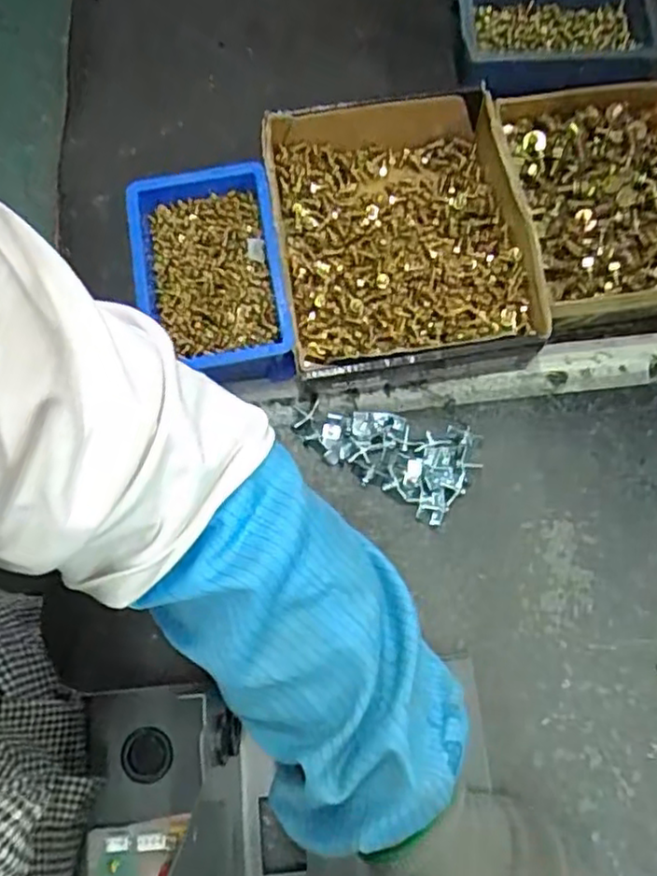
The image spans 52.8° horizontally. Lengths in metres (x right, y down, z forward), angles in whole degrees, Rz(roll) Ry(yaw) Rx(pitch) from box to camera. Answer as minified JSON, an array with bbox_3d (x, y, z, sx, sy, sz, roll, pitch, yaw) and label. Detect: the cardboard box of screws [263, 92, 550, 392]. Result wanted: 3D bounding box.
[{"bbox_3d":[0.052,-0.134,0.454,0.173,0.060,0.189,-9,73,-2],"label":"cardboard box of screws"}]

